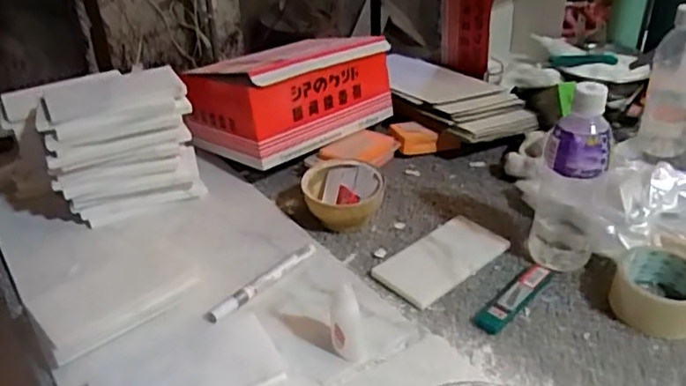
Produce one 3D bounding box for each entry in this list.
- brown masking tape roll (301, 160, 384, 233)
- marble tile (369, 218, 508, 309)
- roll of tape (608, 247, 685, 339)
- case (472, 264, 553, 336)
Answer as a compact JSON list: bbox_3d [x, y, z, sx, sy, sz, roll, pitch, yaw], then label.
[{"bbox_3d":[-0.004,0.002,0.771,0.104,0.054,0.104,-3,29,2],"label":"brown masking tape roll"},{"bbox_3d":[0.112,0.070,0.697,0.151,0.006,0.081,-29,42,-34],"label":"marble tile"},{"bbox_3d":[0.319,0.095,0.620,0.090,0.040,0.087,15,36,21],"label":"roll of tape"},{"bbox_3d":[0.179,0.106,0.640,0.115,0.010,0.029,-30,42,-35],"label":"case"}]

